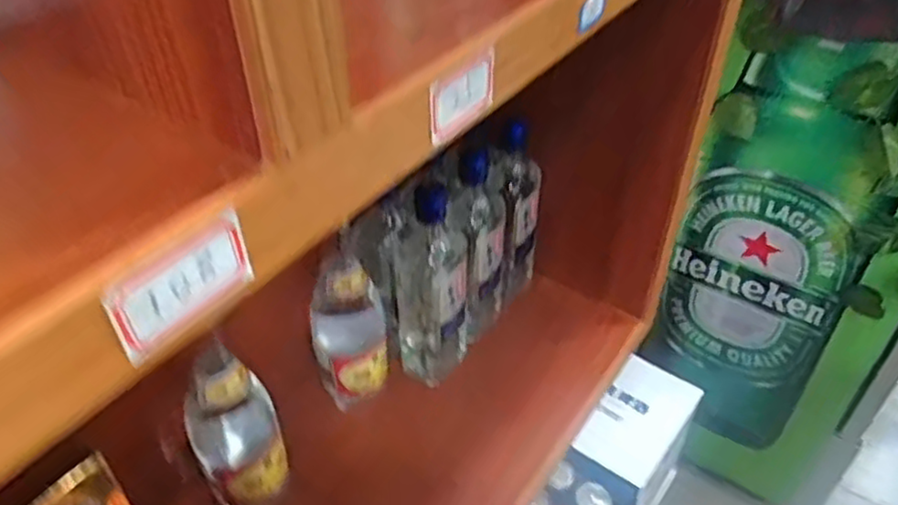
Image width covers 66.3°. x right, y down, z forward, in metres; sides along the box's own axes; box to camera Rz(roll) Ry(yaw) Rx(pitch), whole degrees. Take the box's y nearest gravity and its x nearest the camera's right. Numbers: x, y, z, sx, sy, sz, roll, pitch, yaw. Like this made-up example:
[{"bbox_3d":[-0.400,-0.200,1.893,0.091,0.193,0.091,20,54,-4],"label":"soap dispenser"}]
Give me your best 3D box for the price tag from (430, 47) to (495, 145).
[{"bbox_3d":[0.007,-0.062,0.273,0.005,0.025,0.044,17,41,34],"label":"price tag"}]

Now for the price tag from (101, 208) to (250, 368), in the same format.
[{"bbox_3d":[-0.074,0.009,0.190,0.004,0.025,0.042,24,46,26],"label":"price tag"}]

